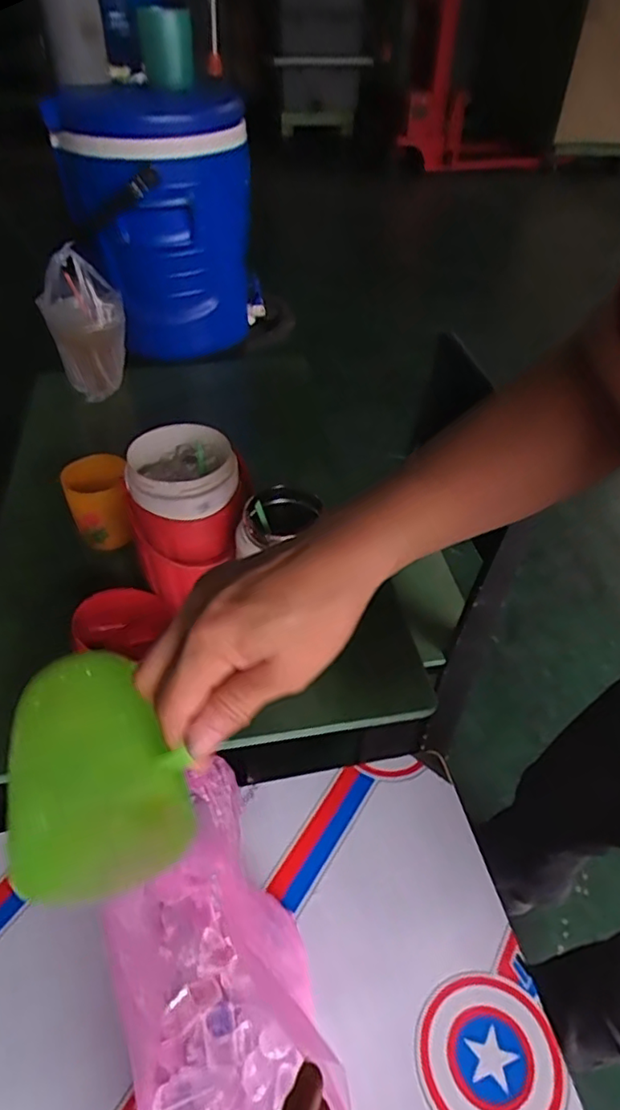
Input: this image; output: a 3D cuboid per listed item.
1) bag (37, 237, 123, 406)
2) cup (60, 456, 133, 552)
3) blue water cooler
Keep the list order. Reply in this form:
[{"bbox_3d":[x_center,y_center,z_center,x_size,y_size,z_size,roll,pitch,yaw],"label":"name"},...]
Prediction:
[{"bbox_3d":[-0.355,-0.362,0.967,0.120,0.215,0.072,-23,50,-23],"label":"bag"},{"bbox_3d":[-0.263,-0.071,0.755,0.073,0.094,0.083,-18,48,-19],"label":"cup"},{"bbox_3d":[-0.241,-0.546,1.054,0.315,0.407,0.300,-7,45,-8],"label":"blue water cooler"}]

